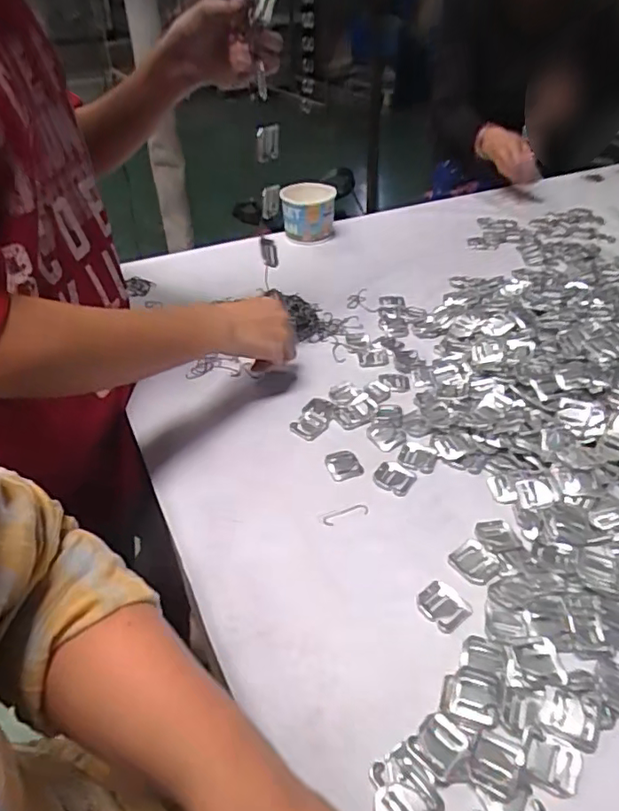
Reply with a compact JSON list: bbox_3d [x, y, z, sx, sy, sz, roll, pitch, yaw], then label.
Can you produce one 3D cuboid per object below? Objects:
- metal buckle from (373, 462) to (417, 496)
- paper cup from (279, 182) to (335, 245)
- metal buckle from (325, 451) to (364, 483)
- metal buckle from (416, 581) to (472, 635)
[{"bbox_3d":[0.080,0.068,0.542,0.036,0.005,0.032,20,44,25],"label":"metal buckle"},{"bbox_3d":[-0.002,-0.318,0.973,0.089,0.083,0.107,-2,39,-1],"label":"paper cup"},{"bbox_3d":[0.033,0.058,0.558,0.031,0.004,0.036,-18,42,-18],"label":"metal buckle"},{"bbox_3d":[0.101,0.151,0.436,0.032,0.005,0.036,-27,45,-26],"label":"metal buckle"}]

